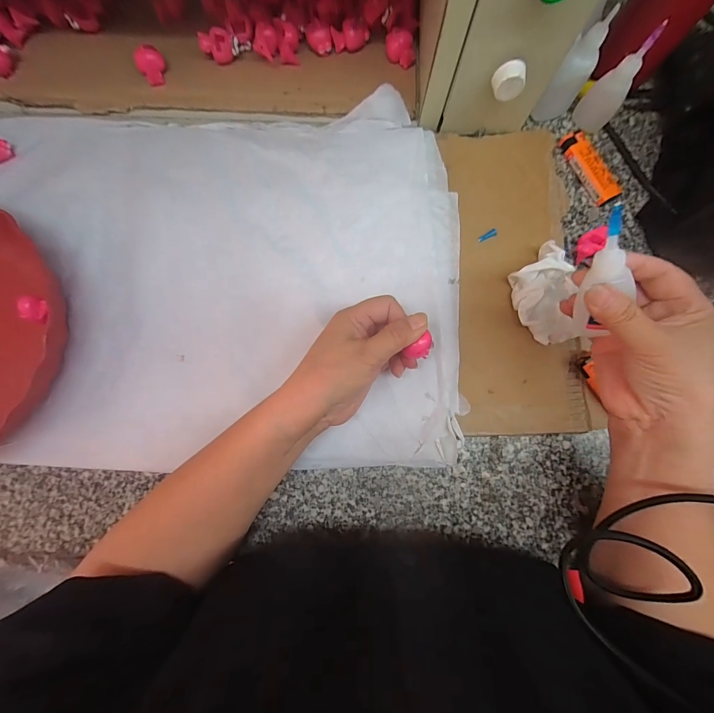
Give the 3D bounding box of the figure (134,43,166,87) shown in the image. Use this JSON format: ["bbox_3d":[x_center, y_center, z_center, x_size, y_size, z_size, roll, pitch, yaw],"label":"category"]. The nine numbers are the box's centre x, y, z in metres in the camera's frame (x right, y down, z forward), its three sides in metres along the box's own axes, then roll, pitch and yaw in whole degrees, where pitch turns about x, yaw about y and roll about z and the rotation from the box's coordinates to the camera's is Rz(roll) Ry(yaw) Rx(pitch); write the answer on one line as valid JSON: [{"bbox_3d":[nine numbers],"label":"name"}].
[{"bbox_3d":[-0.203,-0.288,0.328,0.025,0.022,0.025,0,85,-1],"label":"figure"}]

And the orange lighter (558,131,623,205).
[{"bbox_3d":[0.240,-0.195,0.339,0.024,0.013,0.080,-26,86,-3],"label":"orange lighter"}]

